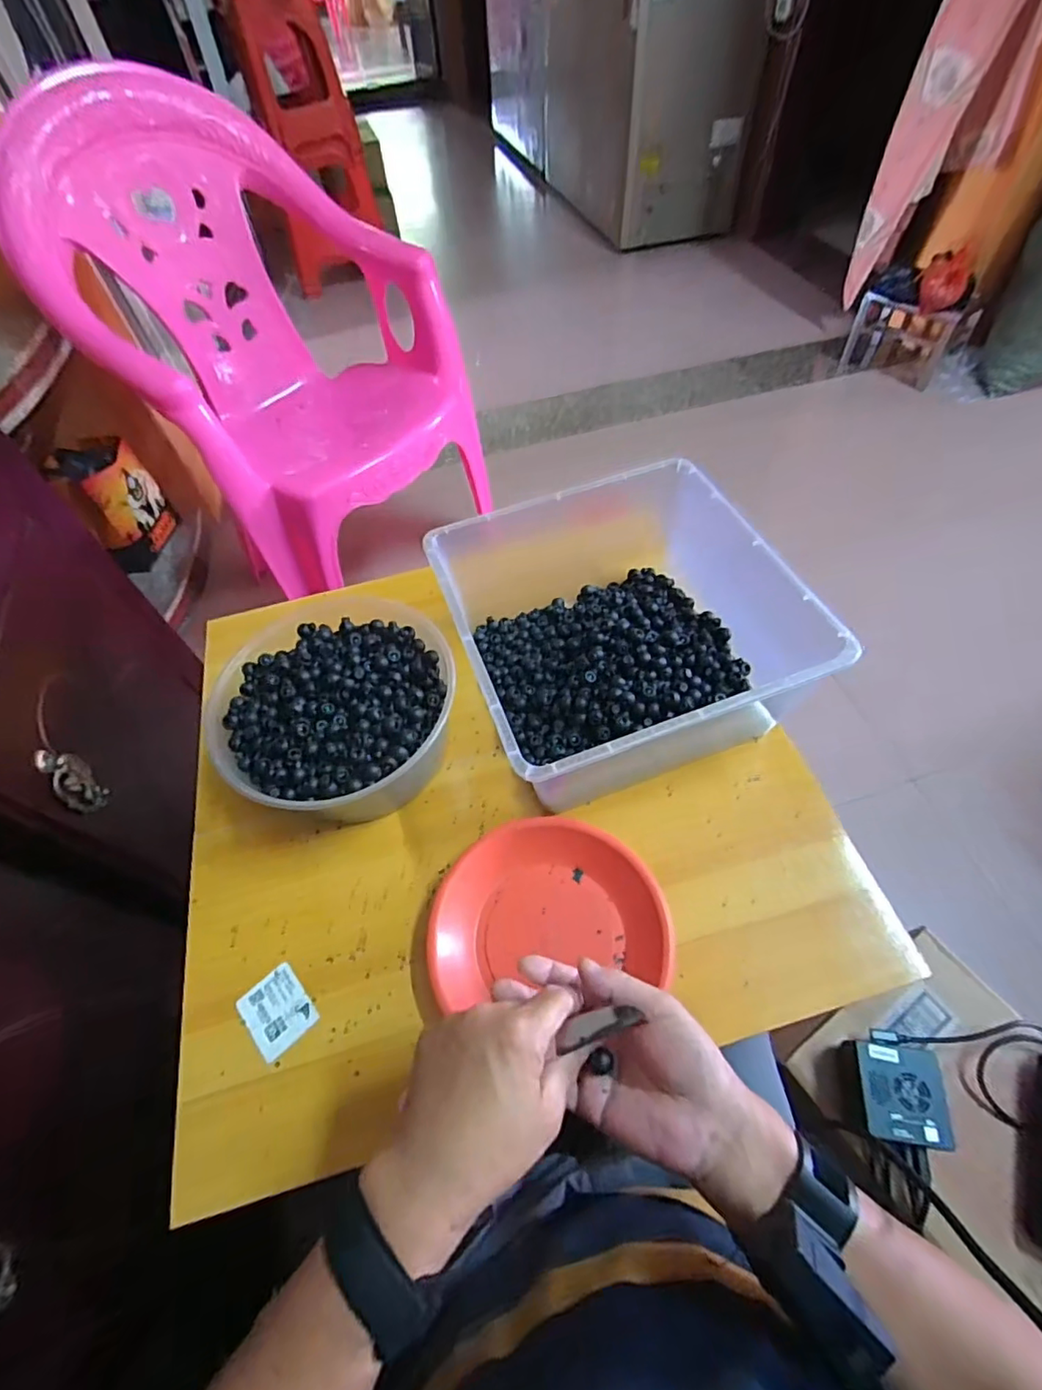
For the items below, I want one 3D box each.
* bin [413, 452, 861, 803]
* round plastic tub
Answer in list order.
[{"bbox_3d":[0.092,-0.065,0.595,0.301,0.147,0.323,-19,57,-8],"label":"bin"},{"bbox_3d":[-0.183,0.018,0.595,0.229,0.105,0.224,-2,56,3],"label":"round plastic tub"}]

